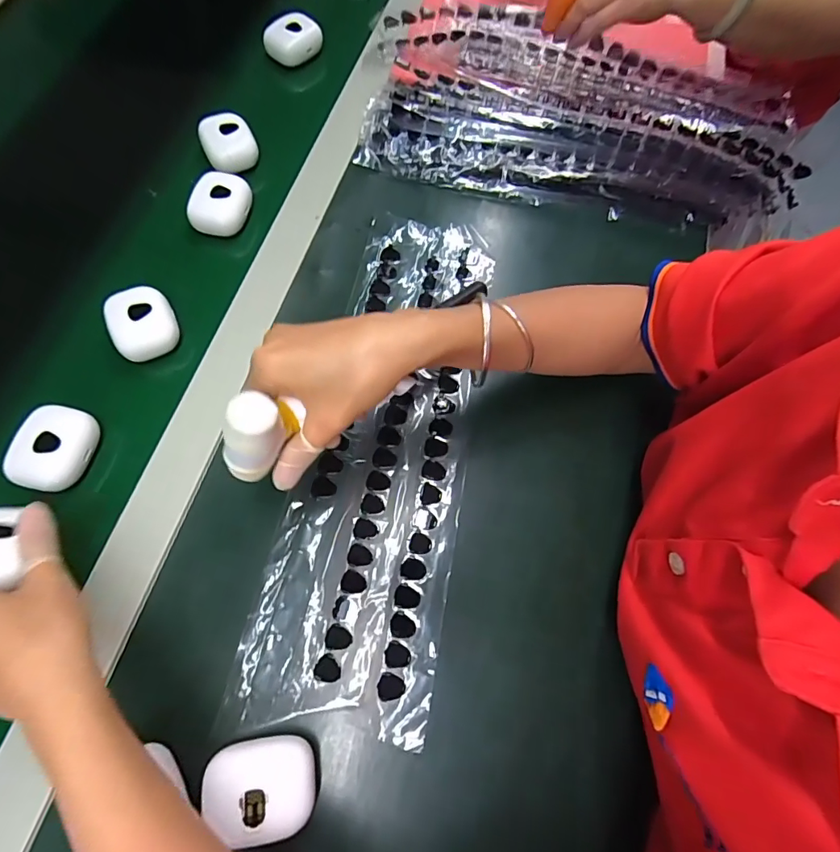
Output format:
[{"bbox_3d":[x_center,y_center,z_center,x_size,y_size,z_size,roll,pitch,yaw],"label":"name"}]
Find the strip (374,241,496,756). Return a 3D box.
[{"bbox_3d":[0.021,0.013,0.360,0.034,0.005,0.393,10,68,1],"label":"strip"}]

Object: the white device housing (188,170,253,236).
[{"bbox_3d":[-0.176,-0.197,0.415,0.042,0.021,0.053,12,68,2],"label":"white device housing"}]

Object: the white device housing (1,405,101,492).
[{"bbox_3d":[-0.255,0.014,0.328,0.044,0.020,0.058,12,68,2],"label":"white device housing"}]

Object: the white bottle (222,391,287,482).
[{"bbox_3d":[-0.086,0.009,0.243,0.024,0.049,0.025,38,51,12],"label":"white bottle"}]

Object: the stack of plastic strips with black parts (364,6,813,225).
[{"bbox_3d":[0.161,-0.305,0.461,0.411,0.060,0.182,10,68,1],"label":"stack of plastic strips with black parts"}]

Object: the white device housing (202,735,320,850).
[{"bbox_3d":[-0.087,0.201,0.263,0.056,0.027,0.044,-8,69,-6],"label":"white device housing"}]

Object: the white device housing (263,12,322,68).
[{"bbox_3d":[-0.134,-0.408,0.496,0.040,0.029,0.050,42,73,13],"label":"white device housing"}]

